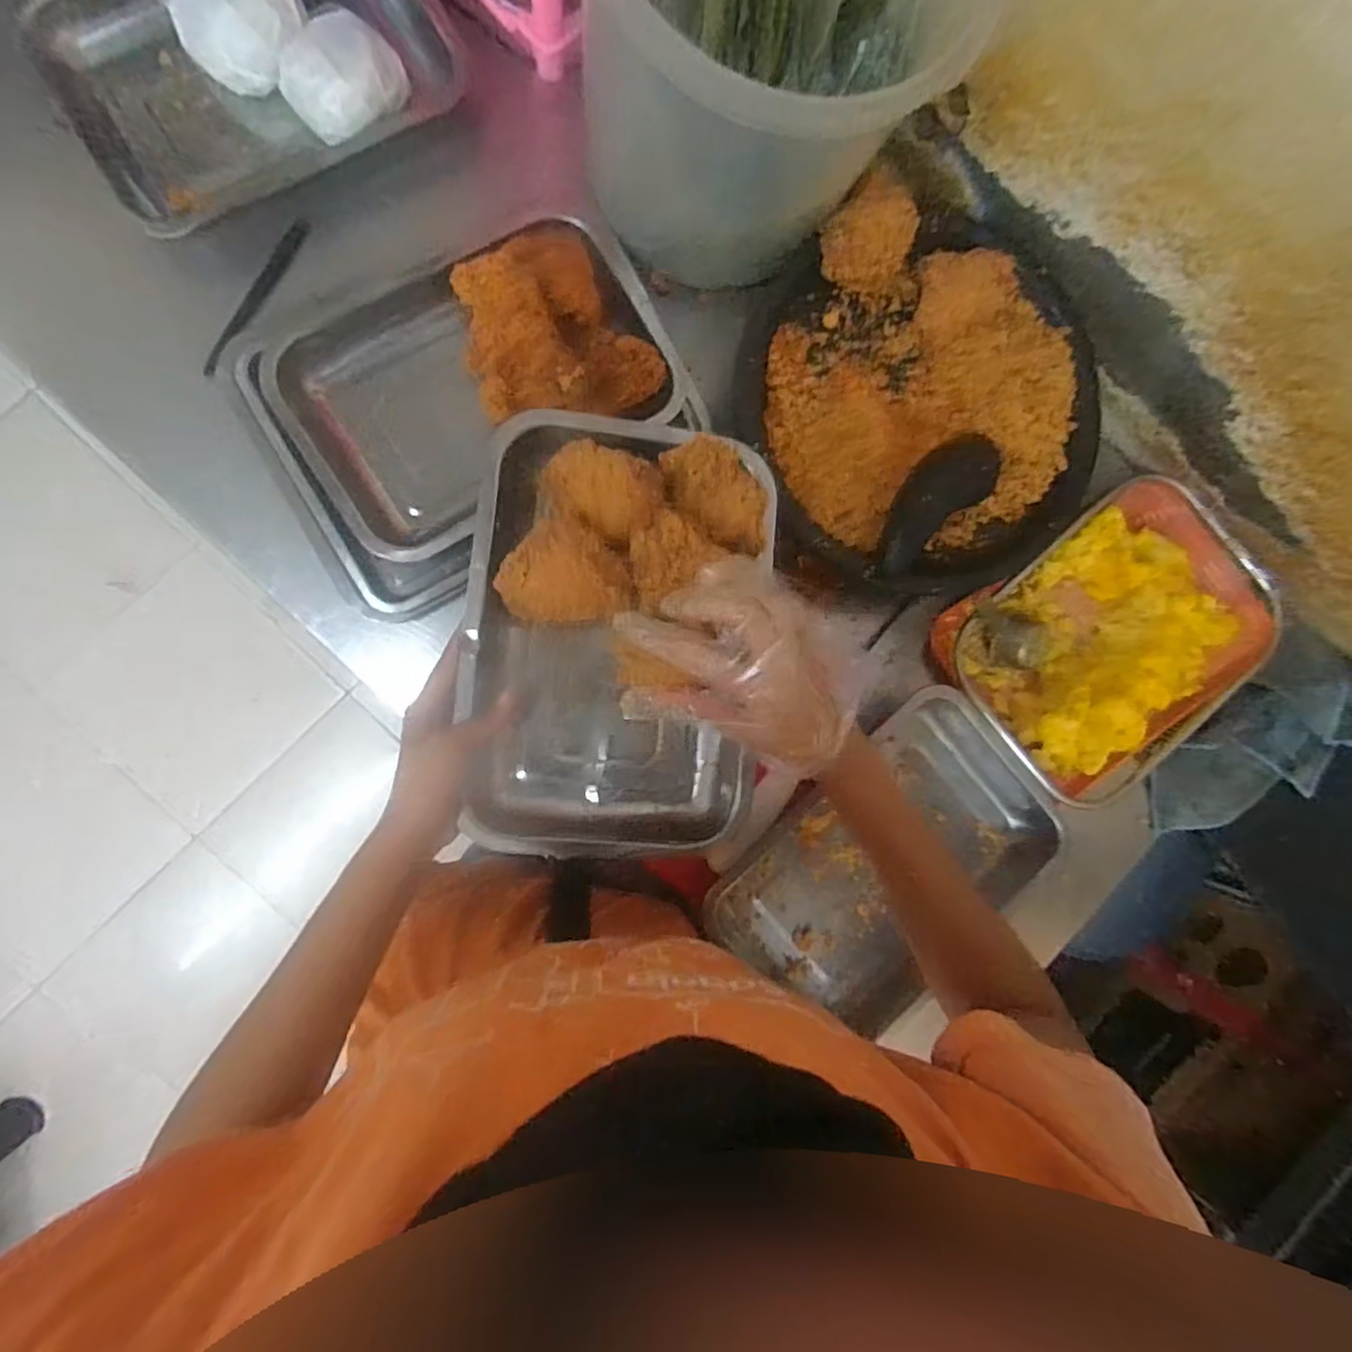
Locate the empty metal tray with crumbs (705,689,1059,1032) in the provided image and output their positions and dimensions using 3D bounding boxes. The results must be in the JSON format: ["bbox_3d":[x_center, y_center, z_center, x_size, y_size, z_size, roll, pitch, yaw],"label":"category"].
[{"bbox_3d":[0.192,0.176,0.609,0.304,0.044,0.209,-42,96,-4],"label":"empty metal tray with crumbs"}]

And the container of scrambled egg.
[{"bbox_3d":[0.418,-0.036,0.644,0.306,0.060,0.226,-38,96,-5],"label":"container of scrambled egg"}]

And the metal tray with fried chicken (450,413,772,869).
[{"bbox_3d":[-0.040,-0.025,0.468,0.203,0.057,0.307,5,91,-7],"label":"metal tray with fried chicken"}]

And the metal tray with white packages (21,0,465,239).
[{"bbox_3d":[-0.345,-0.508,0.544,0.299,0.063,0.198,-32,95,-5],"label":"metal tray with white packages"}]

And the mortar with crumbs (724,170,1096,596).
[{"bbox_3d":[0.221,-0.241,0.591,0.318,0.058,0.334,0,92,-7],"label":"mortar with crumbs"}]

